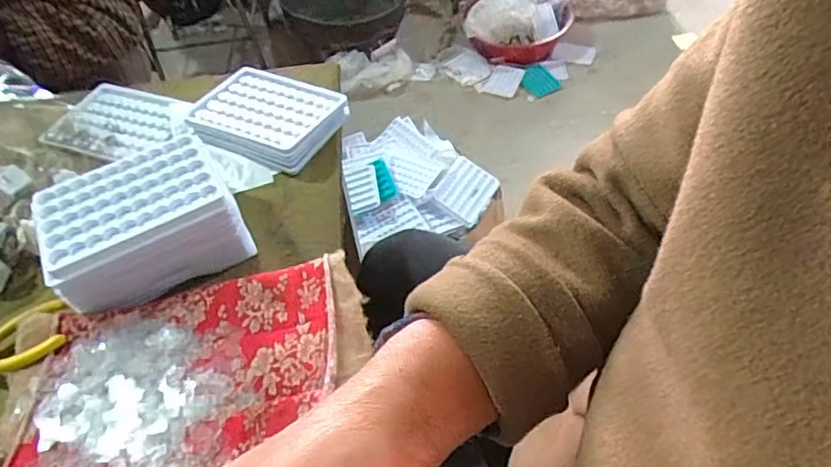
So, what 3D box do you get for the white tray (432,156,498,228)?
[{"bbox_3d":[0.093,-0.082,1.018,0.093,0.011,0.119,35,60,6],"label":"white tray"}]

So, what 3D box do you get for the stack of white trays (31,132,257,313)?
[{"bbox_3d":[-0.204,-0.006,0.420,0.127,0.062,0.088,-27,55,-19],"label":"stack of white trays"}]

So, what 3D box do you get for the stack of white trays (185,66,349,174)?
[{"bbox_3d":[-0.143,-0.114,0.528,0.141,0.023,0.096,23,53,17],"label":"stack of white trays"}]

